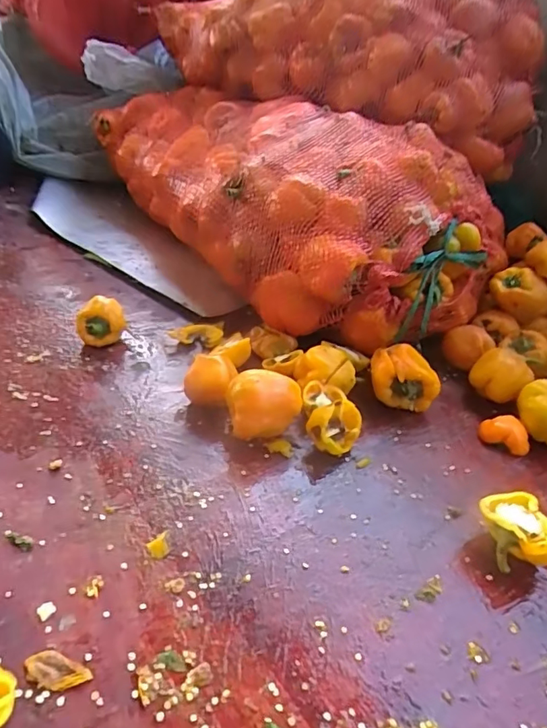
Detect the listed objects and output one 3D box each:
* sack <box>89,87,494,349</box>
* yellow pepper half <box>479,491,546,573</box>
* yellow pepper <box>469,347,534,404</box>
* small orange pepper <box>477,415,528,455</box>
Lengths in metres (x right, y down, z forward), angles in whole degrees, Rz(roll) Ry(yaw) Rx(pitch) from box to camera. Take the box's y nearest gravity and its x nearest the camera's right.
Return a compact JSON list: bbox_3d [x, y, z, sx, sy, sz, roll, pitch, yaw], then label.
[{"bbox_3d":[-0.014,-0.310,0.866,0.317,0.247,0.748,-14,41,-30],"label":"sack"},{"bbox_3d":[0.208,0.147,0.431,0.047,0.046,0.064,-2,35,-14],"label":"yellow pepper half"},{"bbox_3d":[0.278,0.013,0.618,0.064,0.055,0.055,24,38,24],"label":"yellow pepper"},{"bbox_3d":[0.258,0.077,0.562,0.054,0.026,0.033,24,38,24],"label":"small orange pepper"}]

